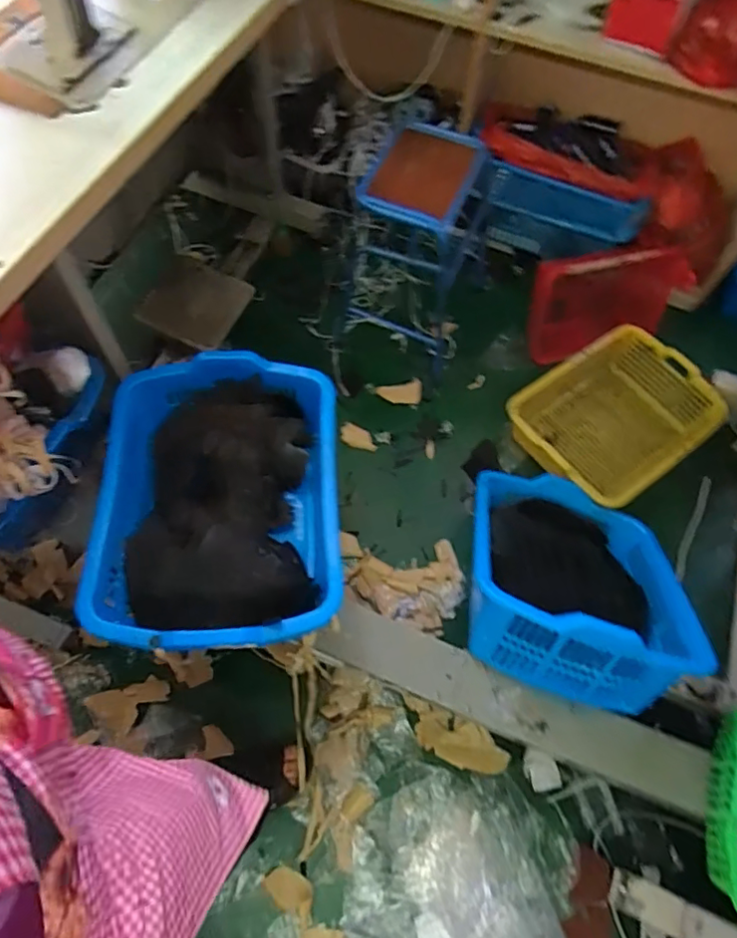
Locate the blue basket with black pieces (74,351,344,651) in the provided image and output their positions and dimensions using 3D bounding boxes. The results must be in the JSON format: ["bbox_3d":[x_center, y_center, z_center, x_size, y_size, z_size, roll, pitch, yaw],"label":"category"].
[{"bbox_3d":[-0.273,0.062,1.038,0.392,0.189,0.530,-2,65,-4],"label":"blue basket with black pieces"}]

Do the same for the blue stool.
[{"bbox_3d":[0.099,-0.553,1.454,0.324,0.488,0.384,15,65,4],"label":"blue stool"}]

